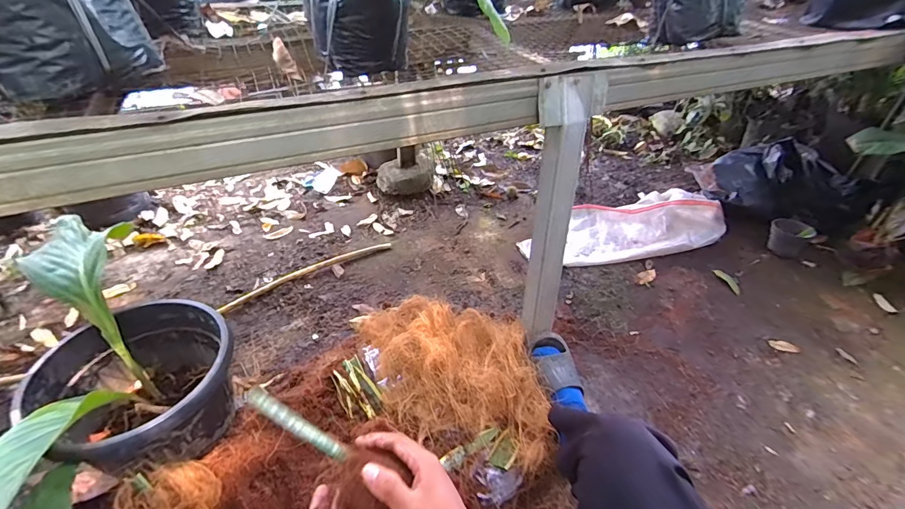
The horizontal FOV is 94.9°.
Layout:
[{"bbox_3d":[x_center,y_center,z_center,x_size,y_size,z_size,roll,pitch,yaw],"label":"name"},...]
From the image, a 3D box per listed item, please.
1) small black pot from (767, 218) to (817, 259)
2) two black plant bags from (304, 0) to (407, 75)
[{"bbox_3d":[1.253,-0.071,1.546,0.112,0.106,0.139,7,40,5],"label":"small black pot"},{"bbox_3d":[-0.151,-0.410,0.667,0.159,0.177,0.150,-8,39,-12],"label":"two black plant bags"}]

